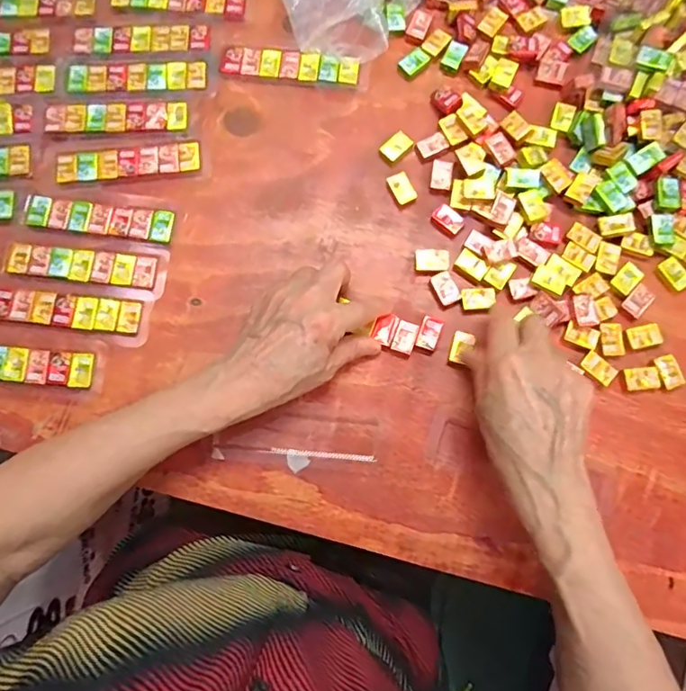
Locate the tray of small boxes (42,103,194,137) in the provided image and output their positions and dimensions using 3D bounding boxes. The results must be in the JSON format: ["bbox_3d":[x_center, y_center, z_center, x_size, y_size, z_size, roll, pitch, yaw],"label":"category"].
[{"bbox_3d":[-0.192,-0.193,0.426,0.123,0.005,0.030,-2,80,0],"label":"tray of small boxes"}]

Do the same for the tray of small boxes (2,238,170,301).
[{"bbox_3d":[-0.206,-0.066,0.403,0.127,0.005,0.040,10,80,2],"label":"tray of small boxes"}]

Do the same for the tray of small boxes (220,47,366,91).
[{"bbox_3d":[-0.043,-0.244,0.437,0.123,0.010,0.026,6,80,1],"label":"tray of small boxes"}]

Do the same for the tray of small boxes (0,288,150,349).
[{"bbox_3d":[-0.219,-0.024,0.395,0.131,0.006,0.033,8,80,2],"label":"tray of small boxes"}]

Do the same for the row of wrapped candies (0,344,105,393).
[{"bbox_3d":[-0.249,0.015,0.388,0.127,0.006,0.030,6,80,1],"label":"row of wrapped candies"}]

